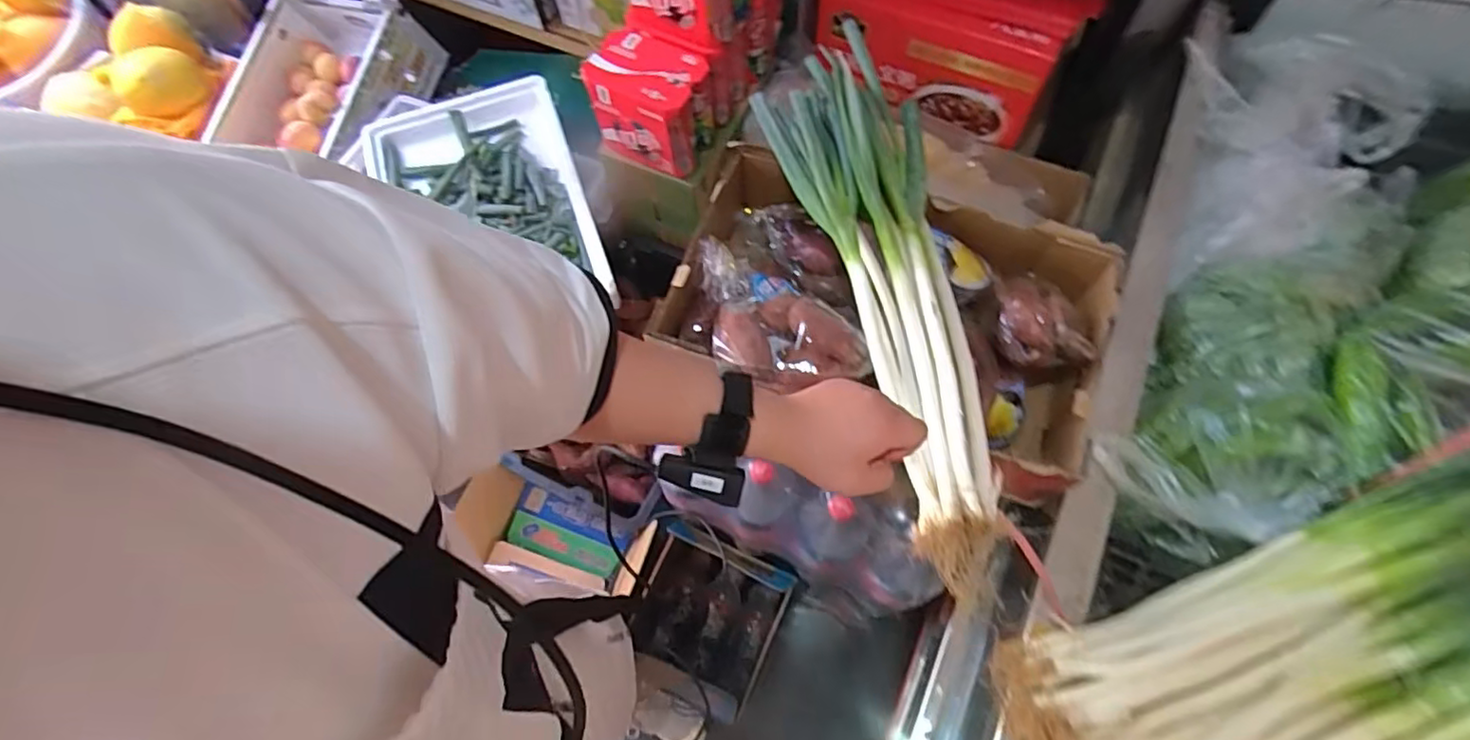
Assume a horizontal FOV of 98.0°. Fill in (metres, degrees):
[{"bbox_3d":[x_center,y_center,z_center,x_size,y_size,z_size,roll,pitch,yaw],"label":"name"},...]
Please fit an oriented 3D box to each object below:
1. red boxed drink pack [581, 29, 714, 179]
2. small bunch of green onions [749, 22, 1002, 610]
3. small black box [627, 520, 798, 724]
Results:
[{"bbox_3d":[-0.143,-0.432,1.041,0.190,0.158,0.120,27,69,14],"label":"red boxed drink pack"},{"bbox_3d":[0.174,-0.110,0.735,0.160,0.093,0.690,-10,67,-3],"label":"small bunch of green onions"},{"bbox_3d":[-0.049,0.401,1.074,0.226,0.262,0.204,24,69,13],"label":"small black box"}]

